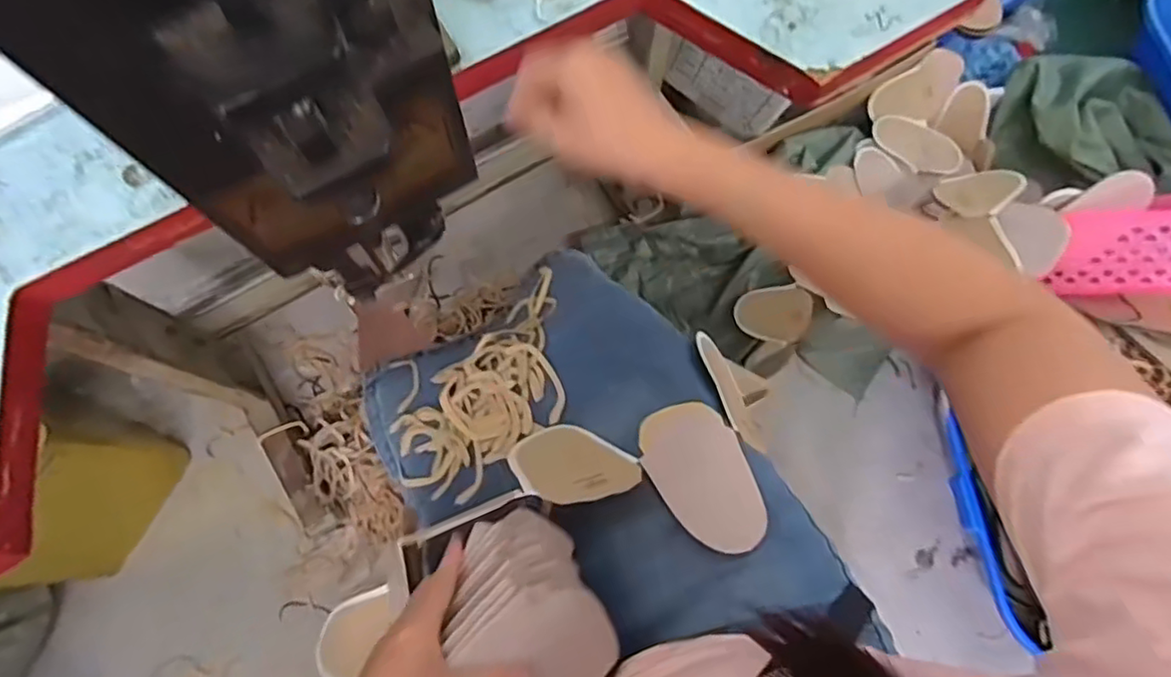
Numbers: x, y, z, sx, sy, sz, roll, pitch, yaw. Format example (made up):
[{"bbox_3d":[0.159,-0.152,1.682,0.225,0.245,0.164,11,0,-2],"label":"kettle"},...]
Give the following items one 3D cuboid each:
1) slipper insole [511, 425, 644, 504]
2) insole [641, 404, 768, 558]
[{"bbox_3d":[-0.010,0.103,0.527,0.094,0.111,0.007,-9,112,-19],"label":"slipper insole"},{"bbox_3d":[0.104,0.114,0.538,0.086,0.007,0.127,-29,77,-25],"label":"insole"}]

